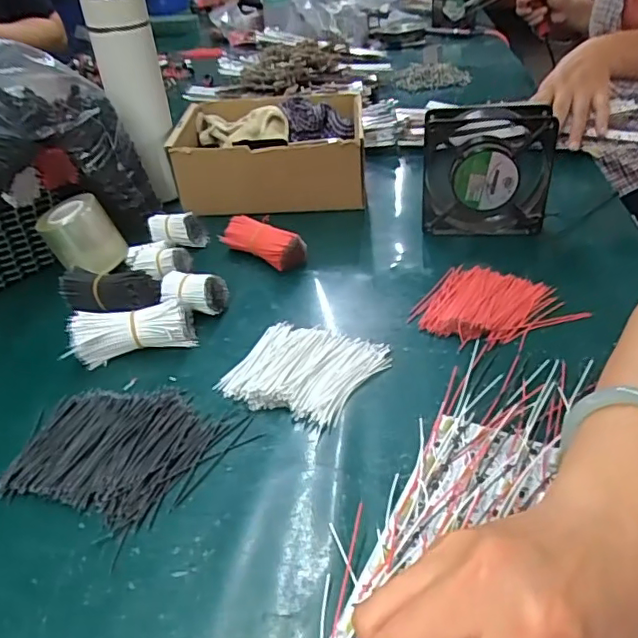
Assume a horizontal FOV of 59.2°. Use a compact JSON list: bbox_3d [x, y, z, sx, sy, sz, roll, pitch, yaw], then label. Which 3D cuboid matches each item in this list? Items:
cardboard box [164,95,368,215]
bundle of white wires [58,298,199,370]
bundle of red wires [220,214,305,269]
[{"bbox_3d":[-0.051,-0.199,0.689,0.214,0.095,0.191,1,35,7],"label":"cardboard box"},{"bbox_3d":[-0.151,0.009,0.455,0.095,0.035,0.036,-13,36,-11],"label":"bundle of white wires"},{"bbox_3d":[-0.058,-0.076,0.565,0.094,0.036,0.028,18,41,28],"label":"bundle of red wires"}]

